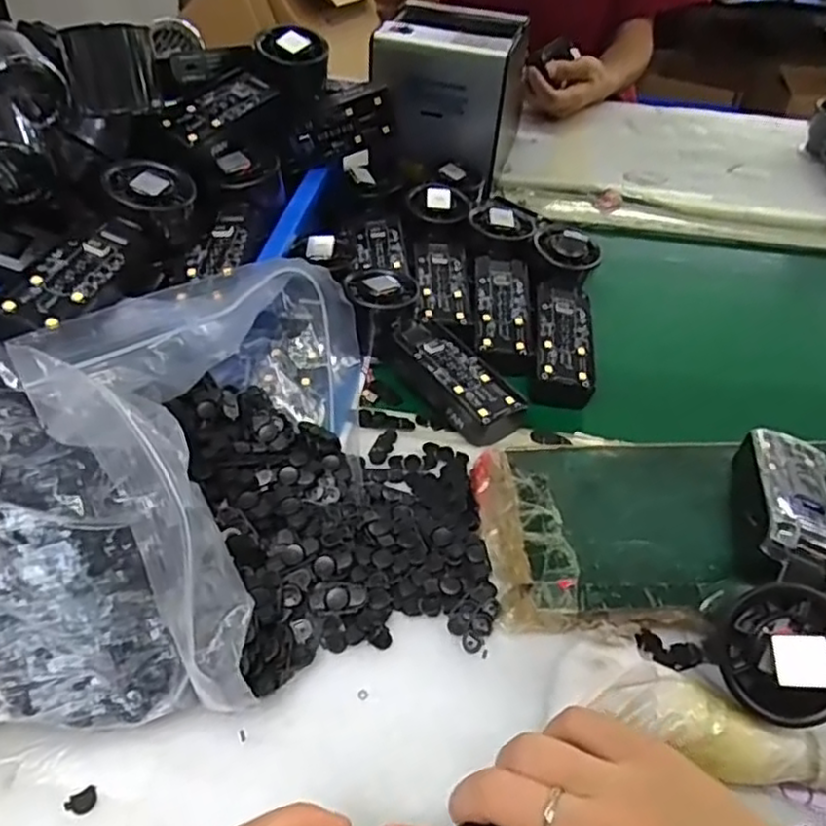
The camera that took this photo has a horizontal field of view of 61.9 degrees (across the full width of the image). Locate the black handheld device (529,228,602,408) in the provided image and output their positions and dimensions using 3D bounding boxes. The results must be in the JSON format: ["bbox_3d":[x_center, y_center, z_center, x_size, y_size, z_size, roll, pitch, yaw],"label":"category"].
[{"bbox_3d":[0.115,-0.080,0.514,0.047,0.033,0.160,7,59,4],"label":"black handheld device"}]

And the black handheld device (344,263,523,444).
[{"bbox_3d":[0.012,-0.045,0.485,0.052,0.048,0.154,-23,49,-26],"label":"black handheld device"}]

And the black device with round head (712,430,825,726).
[{"bbox_3d":[0.185,0.070,0.341,0.055,0.056,0.166,19,45,16],"label":"black device with round head"}]

